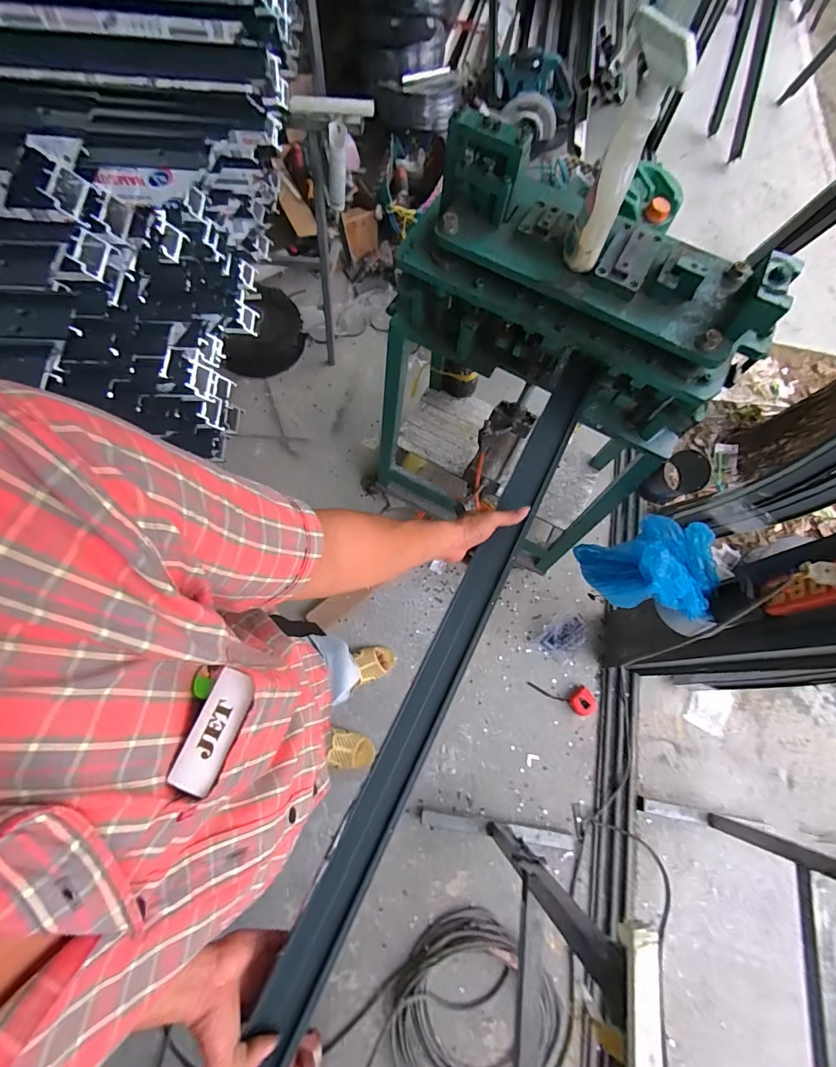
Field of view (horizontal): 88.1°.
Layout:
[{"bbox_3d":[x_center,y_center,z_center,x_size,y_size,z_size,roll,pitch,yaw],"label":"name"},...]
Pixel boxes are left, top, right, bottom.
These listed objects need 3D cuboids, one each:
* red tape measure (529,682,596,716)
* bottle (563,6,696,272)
[{"bbox_3d":[0.460,0.526,1.370,0.210,0.033,0.092,3,71,-1],"label":"red tape measure"},{"bbox_3d":[0.256,-0.474,0.559,0.074,0.245,0.058,21,71,5],"label":"bottle"}]

